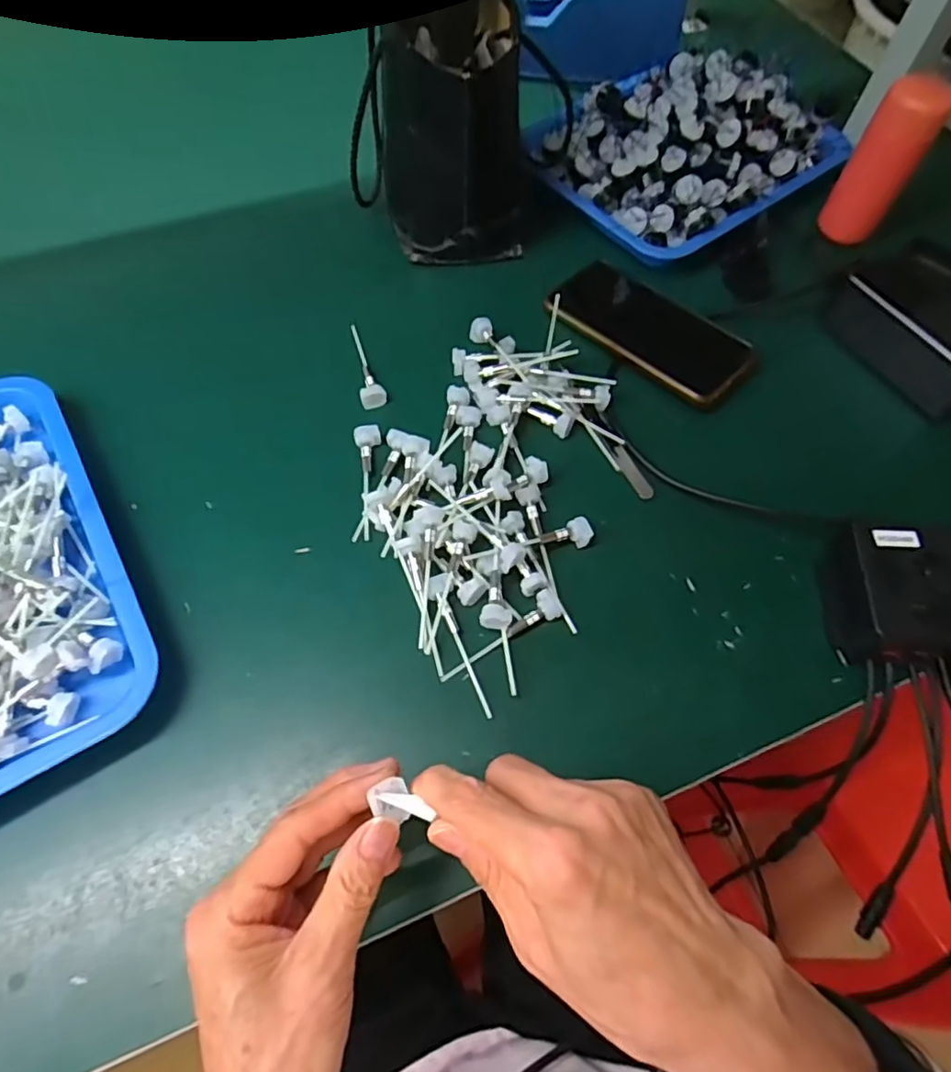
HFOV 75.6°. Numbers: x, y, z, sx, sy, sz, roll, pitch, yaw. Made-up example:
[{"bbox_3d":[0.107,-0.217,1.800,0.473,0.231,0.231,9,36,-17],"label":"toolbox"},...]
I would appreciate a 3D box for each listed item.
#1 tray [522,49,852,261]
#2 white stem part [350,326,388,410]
[{"bbox_3d":[0.202,-0.370,0.552,0.268,0.066,0.198,-33,69,-18],"label":"tray"},{"bbox_3d":[-0.084,-0.135,0.477,0.019,0.016,0.086,-10,64,-8],"label":"white stem part"}]

